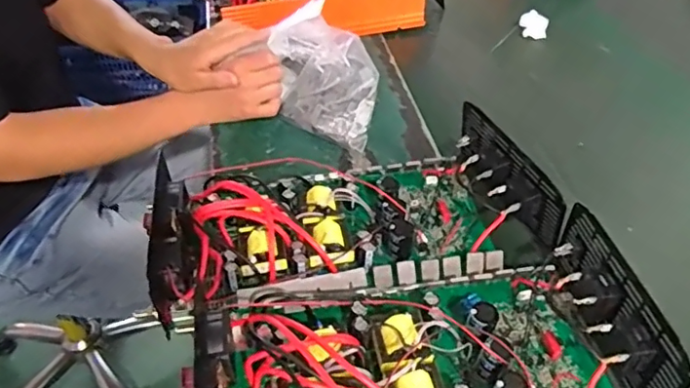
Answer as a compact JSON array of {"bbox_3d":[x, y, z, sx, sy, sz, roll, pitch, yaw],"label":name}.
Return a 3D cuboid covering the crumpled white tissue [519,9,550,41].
[{"bbox_3d":[0.324,-0.290,0.953,0.047,0.038,0.033,12,45,12],"label":"crumpled white tissue"}]

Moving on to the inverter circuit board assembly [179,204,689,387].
[{"bbox_3d":[0.068,0.133,0.468,0.384,0.075,0.200,-9,45,-11],"label":"inverter circuit board assembly"}]

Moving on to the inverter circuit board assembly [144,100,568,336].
[{"bbox_3d":[0.010,0.010,0.598,0.410,0.075,0.208,-6,44,-7],"label":"inverter circuit board assembly"}]

